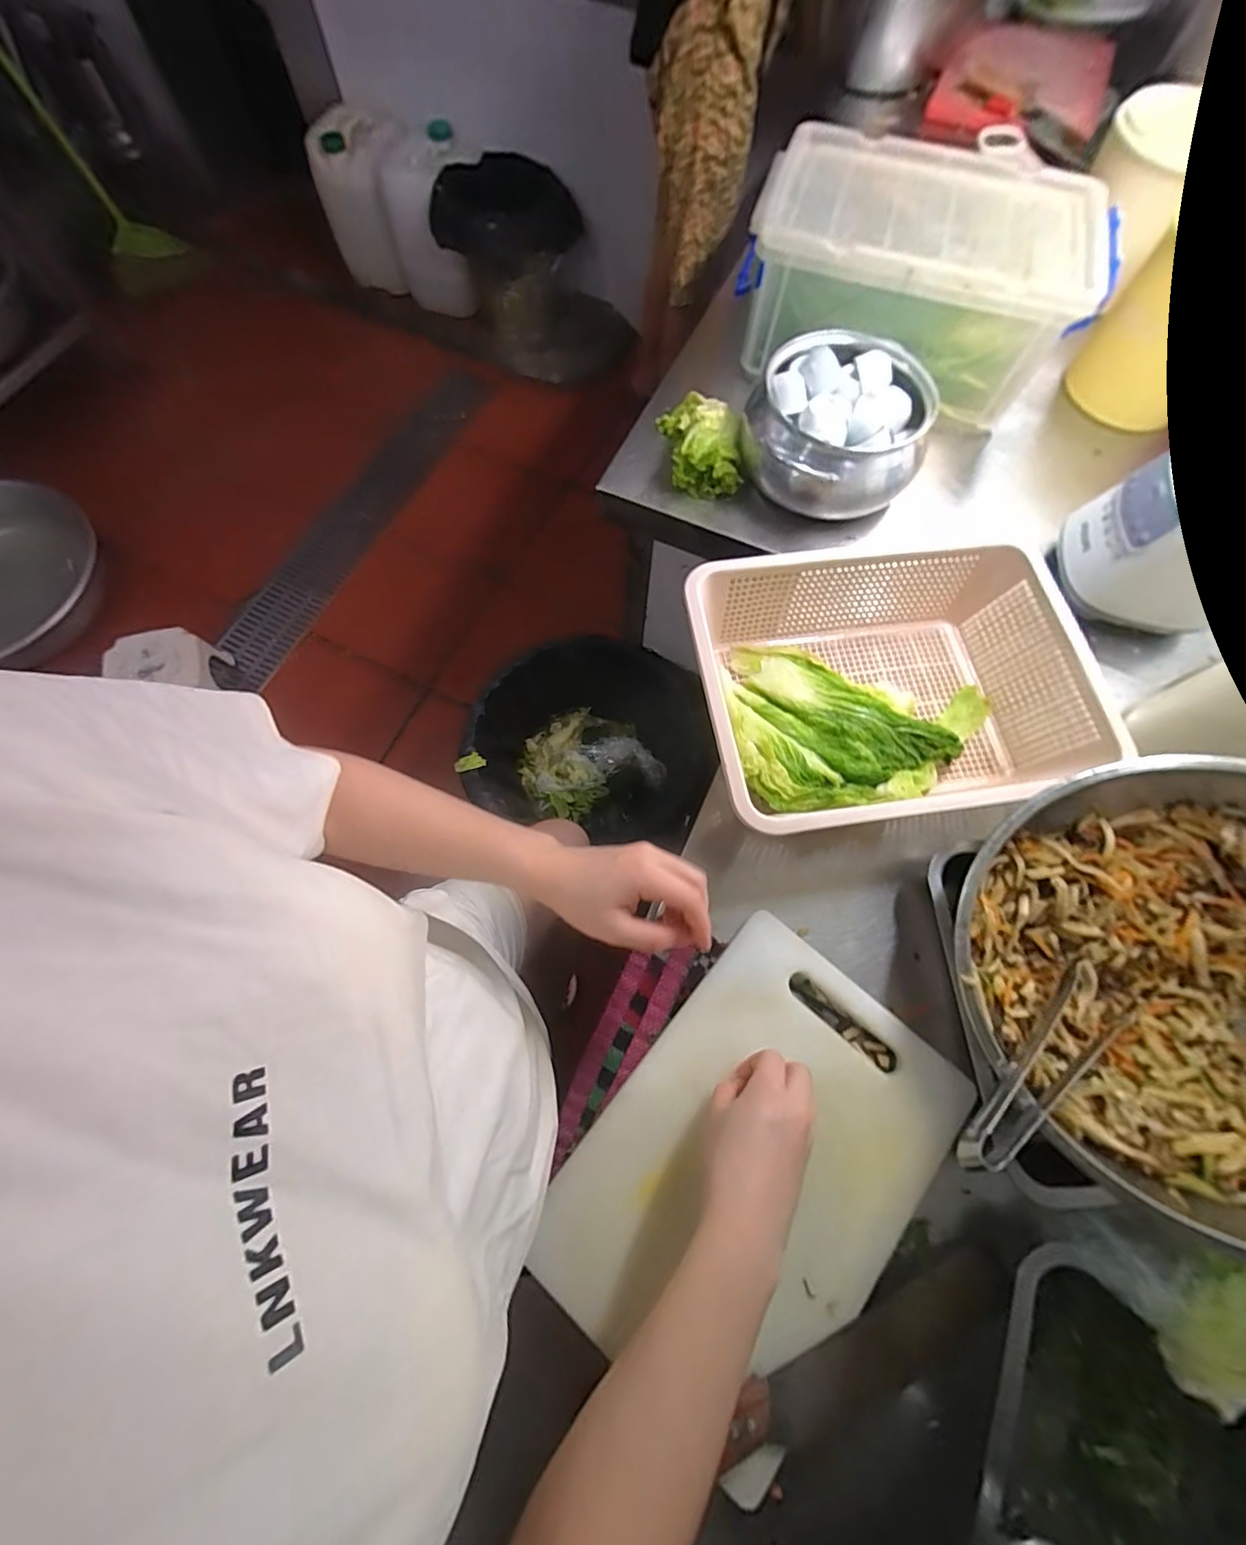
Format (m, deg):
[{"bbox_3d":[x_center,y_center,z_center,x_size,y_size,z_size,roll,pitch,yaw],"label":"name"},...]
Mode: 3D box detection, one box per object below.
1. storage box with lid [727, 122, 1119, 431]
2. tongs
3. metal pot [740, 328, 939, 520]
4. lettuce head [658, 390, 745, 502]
[{"bbox_3d":[0.343,-0.609,0.665,0.367,0.154,0.252,13,71,3],"label":"storage box with lid"},{"bbox_3d":[0.290,0.204,0.370,0.204,0.032,0.060,-15,70,-32],"label":"tongs"},{"bbox_3d":[0.252,-0.408,0.624,0.198,0.105,0.182,1,71,-2],"label":"metal pot"},{"bbox_3d":[0.097,-0.414,0.670,0.086,0.053,0.138,-7,71,-5],"label":"lettuce head"}]

